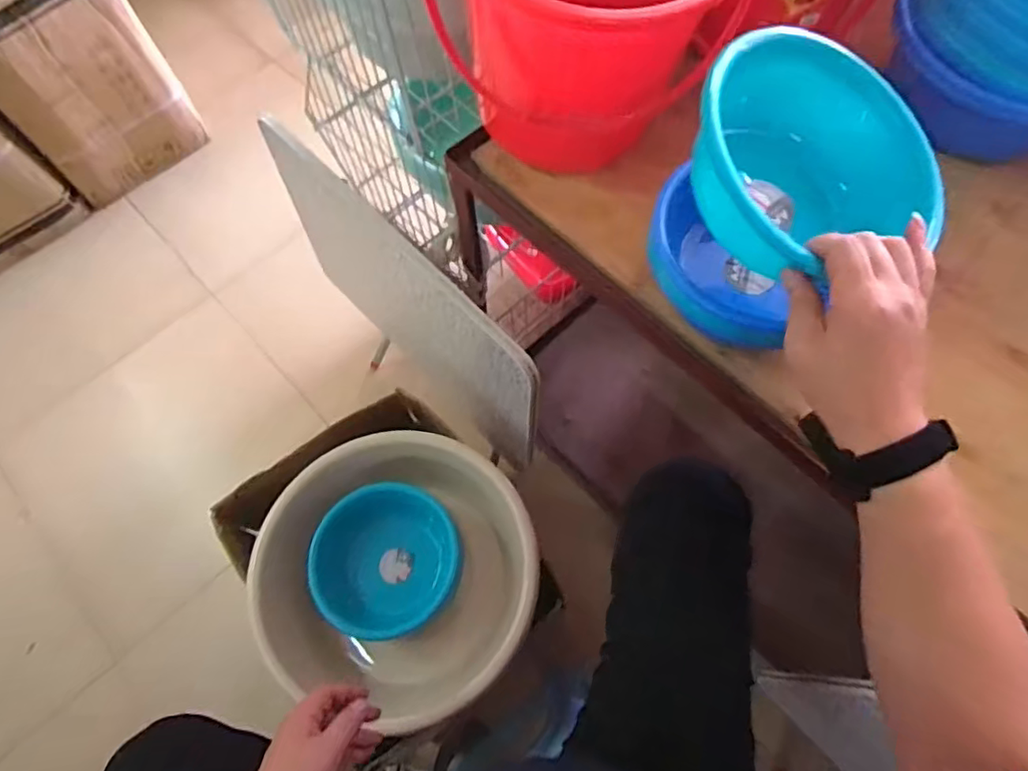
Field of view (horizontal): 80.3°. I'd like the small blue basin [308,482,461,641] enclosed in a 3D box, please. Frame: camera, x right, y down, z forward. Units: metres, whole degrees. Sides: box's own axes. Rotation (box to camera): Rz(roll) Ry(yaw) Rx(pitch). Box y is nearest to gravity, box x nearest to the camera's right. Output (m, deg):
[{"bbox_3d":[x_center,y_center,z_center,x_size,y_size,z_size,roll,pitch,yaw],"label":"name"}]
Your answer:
[{"bbox_3d":[-0.170,0.238,0.830,0.190,0.093,0.192,-1,66,3],"label":"small blue basin"}]

